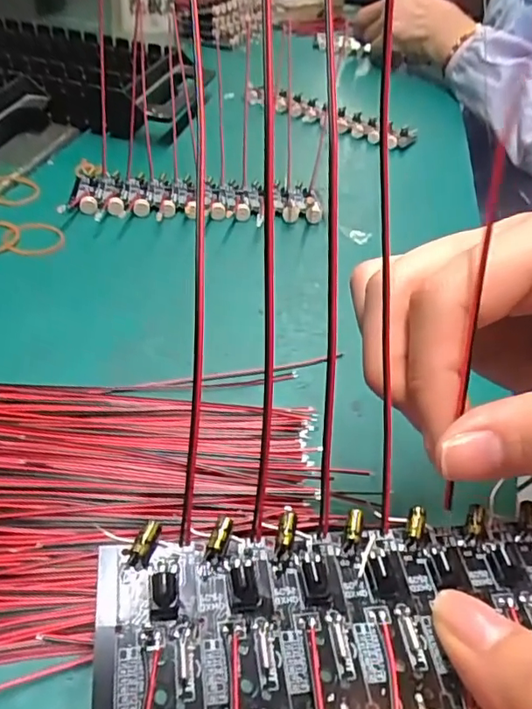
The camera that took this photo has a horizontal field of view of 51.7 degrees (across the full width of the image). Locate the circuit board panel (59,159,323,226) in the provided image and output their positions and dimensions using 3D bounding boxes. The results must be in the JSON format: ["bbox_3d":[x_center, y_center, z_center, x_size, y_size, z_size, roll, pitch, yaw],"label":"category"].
[{"bbox_3d":[-0.046,-0.103,0.359,0.160,0.007,0.061,4,42,-4],"label":"circuit board panel"}]

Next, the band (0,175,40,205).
[{"bbox_3d":[-0.159,-0.103,0.344,0.032,0.004,0.031,1,42,-7],"label":"band"}]

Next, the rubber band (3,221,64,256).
[{"bbox_3d":[-0.130,-0.067,0.307,0.031,0.004,0.033,-8,44,-16],"label":"rubber band"}]

